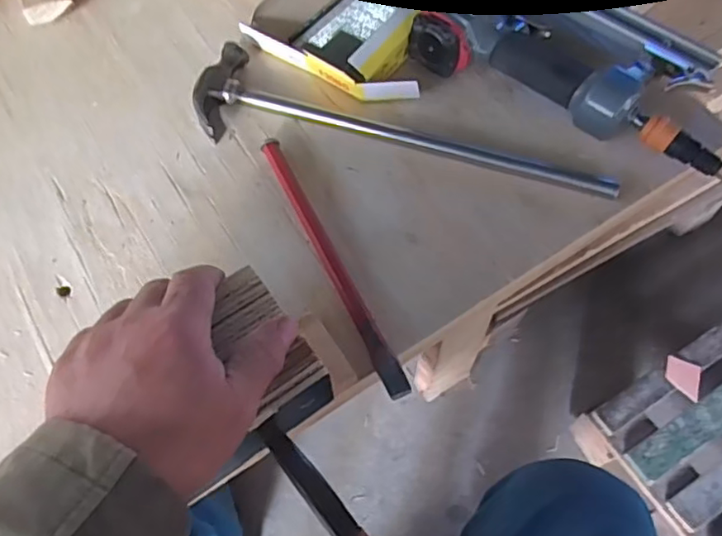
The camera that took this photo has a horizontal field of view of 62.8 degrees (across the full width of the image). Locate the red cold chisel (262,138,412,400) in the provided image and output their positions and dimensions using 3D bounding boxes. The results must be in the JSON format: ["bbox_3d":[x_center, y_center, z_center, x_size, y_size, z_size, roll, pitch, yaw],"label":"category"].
[{"bbox_3d":[-0.025,-0.010,0.453,0.015,0.011,0.241,-25,62,-9],"label":"red cold chisel"}]

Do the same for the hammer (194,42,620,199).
[{"bbox_3d":[0.031,-0.121,0.512,0.366,0.028,0.090,14,63,12],"label":"hammer"}]

